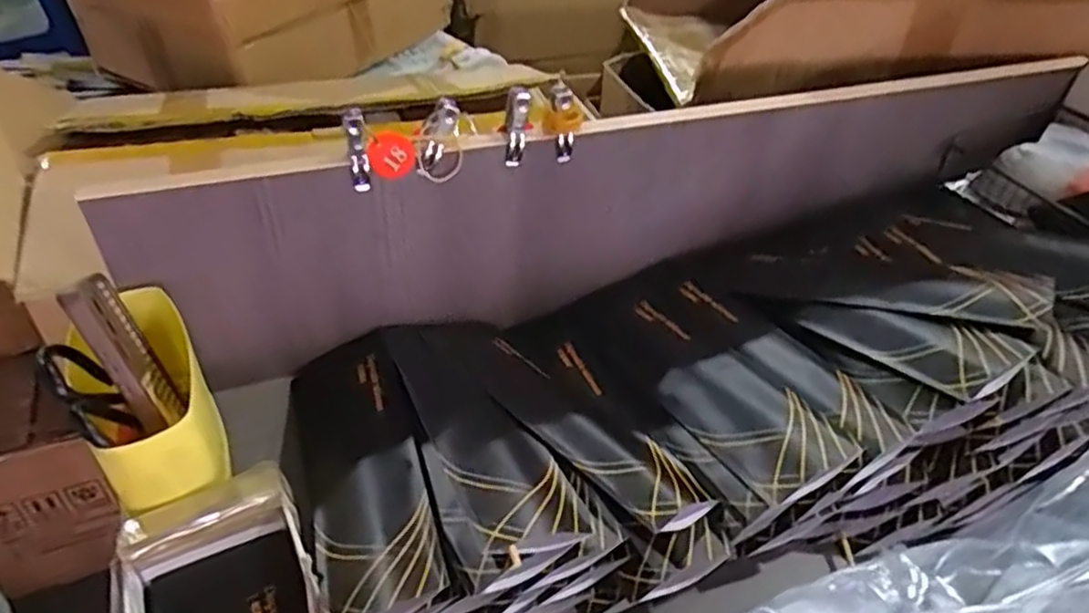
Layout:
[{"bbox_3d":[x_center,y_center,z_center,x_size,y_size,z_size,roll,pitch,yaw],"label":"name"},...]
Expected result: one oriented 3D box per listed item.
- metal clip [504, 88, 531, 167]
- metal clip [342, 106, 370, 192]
[{"bbox_3d":[-0.021,-0.141,0.551,0.017,0.063,0.016,2,41,-1],"label":"metal clip"},{"bbox_3d":[-0.138,-0.114,0.520,0.014,0.065,0.011,-11,43,-15],"label":"metal clip"}]

